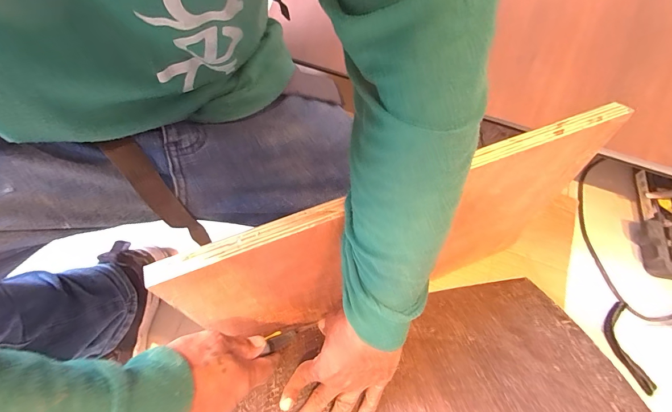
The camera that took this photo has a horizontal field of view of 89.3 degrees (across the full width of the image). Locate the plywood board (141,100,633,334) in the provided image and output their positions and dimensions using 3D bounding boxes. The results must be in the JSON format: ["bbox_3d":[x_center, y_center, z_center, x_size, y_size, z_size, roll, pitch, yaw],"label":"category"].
[{"bbox_3d":[0.082,0.057,0.439,0.492,0.301,0.018,-19,58,-11],"label":"plywood board"}]

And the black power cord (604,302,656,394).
[{"bbox_3d":[0.478,0.233,0.562,0.051,0.013,0.139,-2,68,-10],"label":"black power cord"}]

